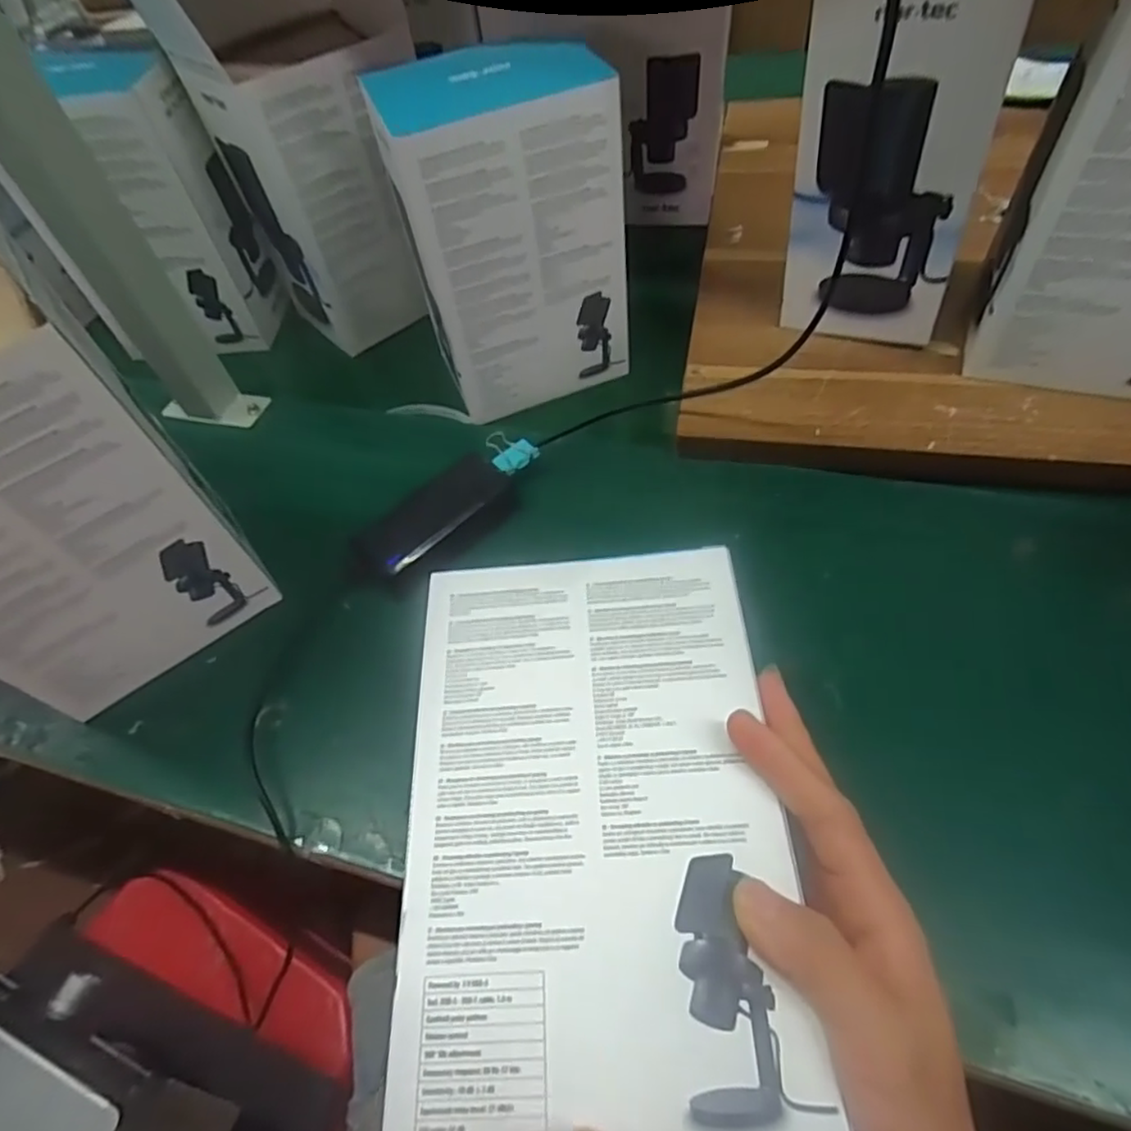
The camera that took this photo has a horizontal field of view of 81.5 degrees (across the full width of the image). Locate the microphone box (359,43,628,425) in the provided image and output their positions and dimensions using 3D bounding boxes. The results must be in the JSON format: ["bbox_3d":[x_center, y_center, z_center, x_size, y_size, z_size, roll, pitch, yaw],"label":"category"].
[{"bbox_3d":[-0.041,-0.243,0.504,0.157,0.225,0.085,-20,55,-7],"label":"microphone box"}]

